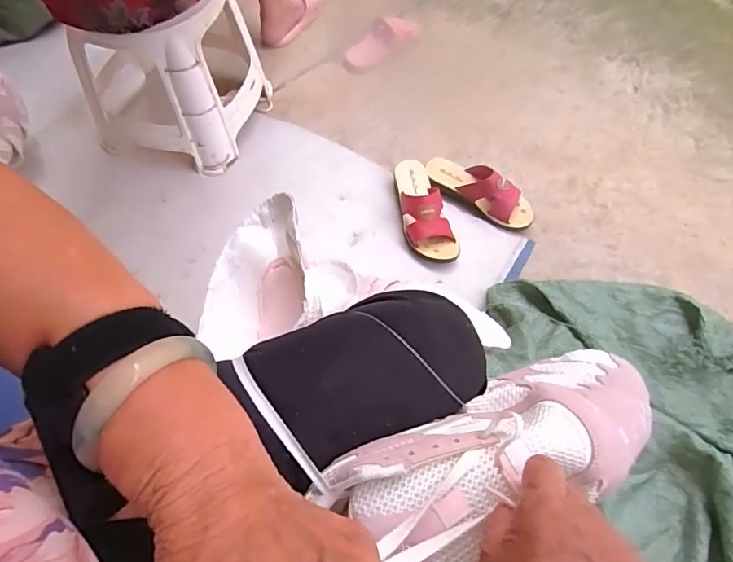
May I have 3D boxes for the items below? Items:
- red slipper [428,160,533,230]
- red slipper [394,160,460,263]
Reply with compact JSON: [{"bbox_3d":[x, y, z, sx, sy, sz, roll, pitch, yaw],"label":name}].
[{"bbox_3d":[0.227,-0.187,0.956,0.228,0.072,0.086,33,68,16],"label":"red slipper"},{"bbox_3d":[0.103,-0.141,0.914,0.084,0.075,0.224,-16,64,-7],"label":"red slipper"}]

